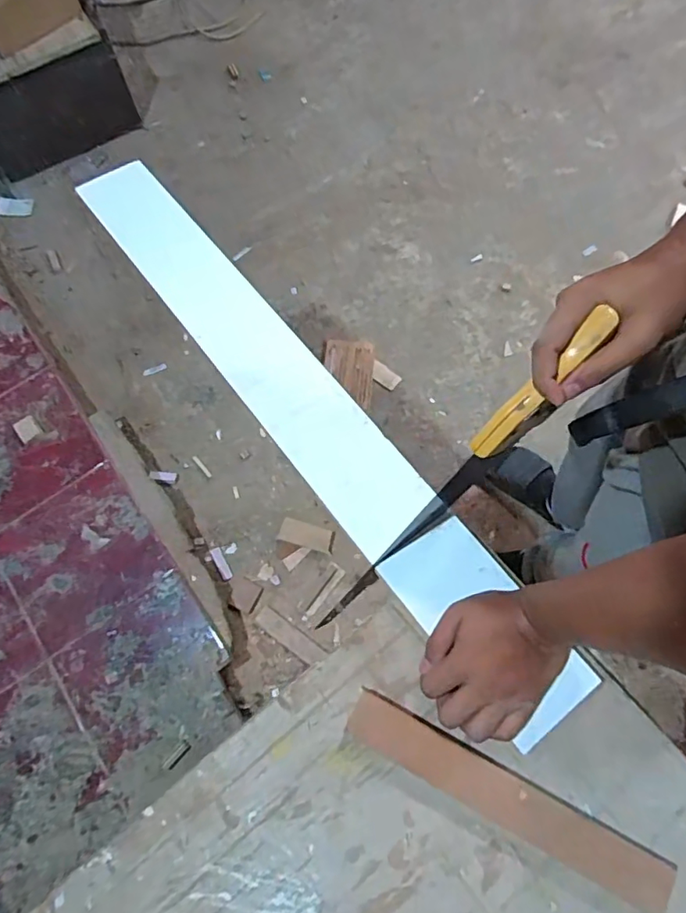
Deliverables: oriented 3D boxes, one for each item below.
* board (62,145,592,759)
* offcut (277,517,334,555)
[{"bbox_3d":[-0.062,-0.076,0.594,0.096,0.014,0.827,-37,71,-10],"label":"board"},{"bbox_3d":[-0.085,0.183,1.226,0.122,0.009,0.056,16,86,0],"label":"offcut"}]

